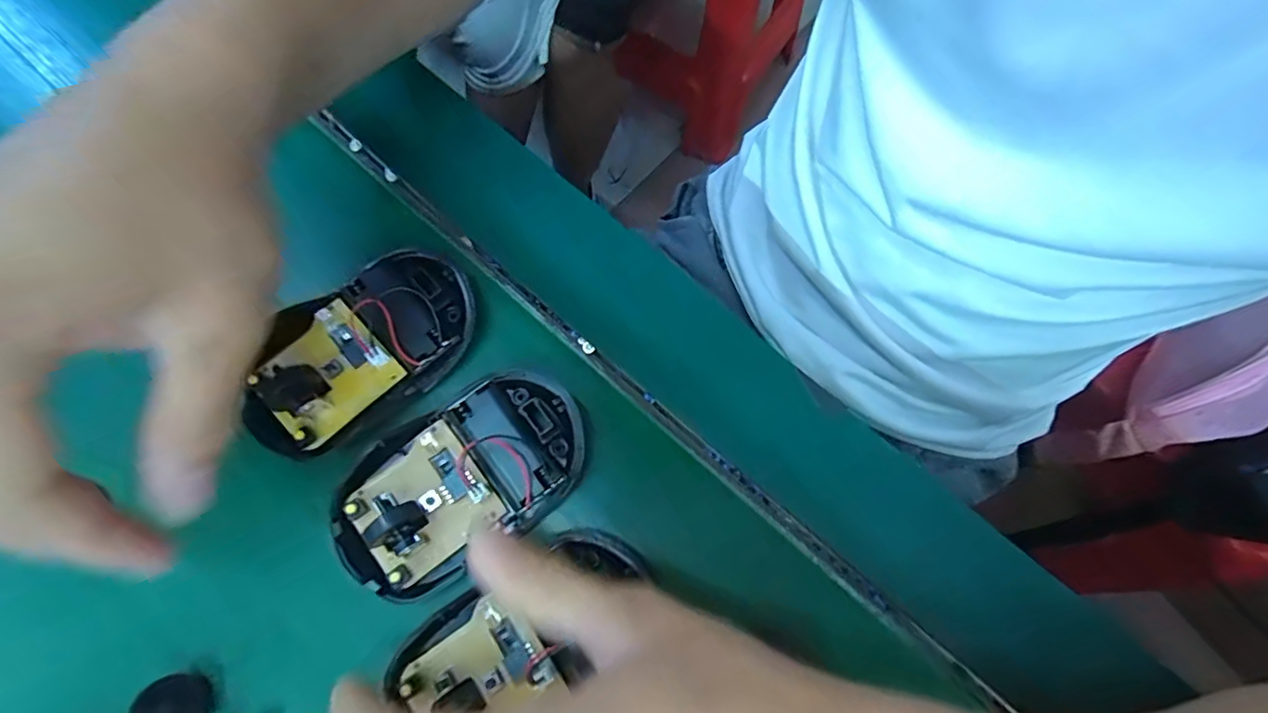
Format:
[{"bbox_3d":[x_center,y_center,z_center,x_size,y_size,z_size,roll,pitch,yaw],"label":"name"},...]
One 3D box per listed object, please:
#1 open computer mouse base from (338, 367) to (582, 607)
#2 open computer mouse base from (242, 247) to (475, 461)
[{"bbox_3d":[-0.064,0.043,0.206,0.096,0.018,0.057,-33,76,-11],"label":"open computer mouse base"},{"bbox_3d":[-0.109,-0.007,0.219,0.092,0.014,0.056,-37,77,-12],"label":"open computer mouse base"}]

